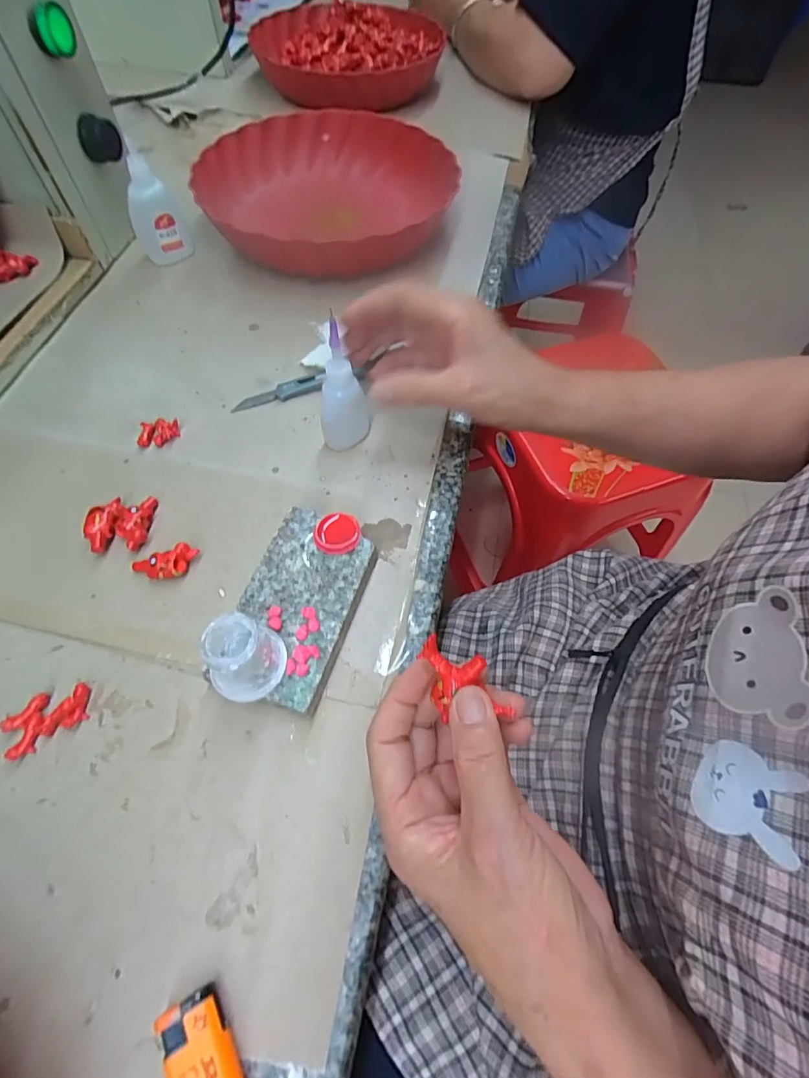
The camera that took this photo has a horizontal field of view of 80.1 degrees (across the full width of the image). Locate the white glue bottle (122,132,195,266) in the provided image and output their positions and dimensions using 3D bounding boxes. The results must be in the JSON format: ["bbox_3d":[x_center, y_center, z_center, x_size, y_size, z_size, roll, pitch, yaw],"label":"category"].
[{"bbox_3d":[-0.218,-0.290,0.419,0.043,0.088,0.024,-29,65,-16],"label":"white glue bottle"}]

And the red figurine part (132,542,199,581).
[{"bbox_3d":[-0.145,0.015,0.291,0.039,0.013,0.019,-16,62,-10],"label":"red figurine part"}]

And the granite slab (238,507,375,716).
[{"bbox_3d":[-0.060,0.037,0.276,0.059,0.022,0.108,16,61,8],"label":"granite slab"}]

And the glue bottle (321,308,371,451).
[{"bbox_3d":[-0.041,-0.099,0.314,0.031,0.088,0.028,-1,60,-2],"label":"glue bottle"}]

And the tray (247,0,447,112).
[{"bbox_3d":[-0.075,-0.619,0.609,0.220,0.058,0.239,-20,63,-12],"label":"tray"}]

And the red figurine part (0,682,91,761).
[{"bbox_3d":[-0.187,0.092,0.251,0.042,0.009,0.025,-34,67,-19],"label":"red figurine part"}]

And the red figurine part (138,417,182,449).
[{"bbox_3d":[-0.175,-0.076,0.344,0.026,0.010,0.022,-2,61,-3],"label":"red figurine part"}]

